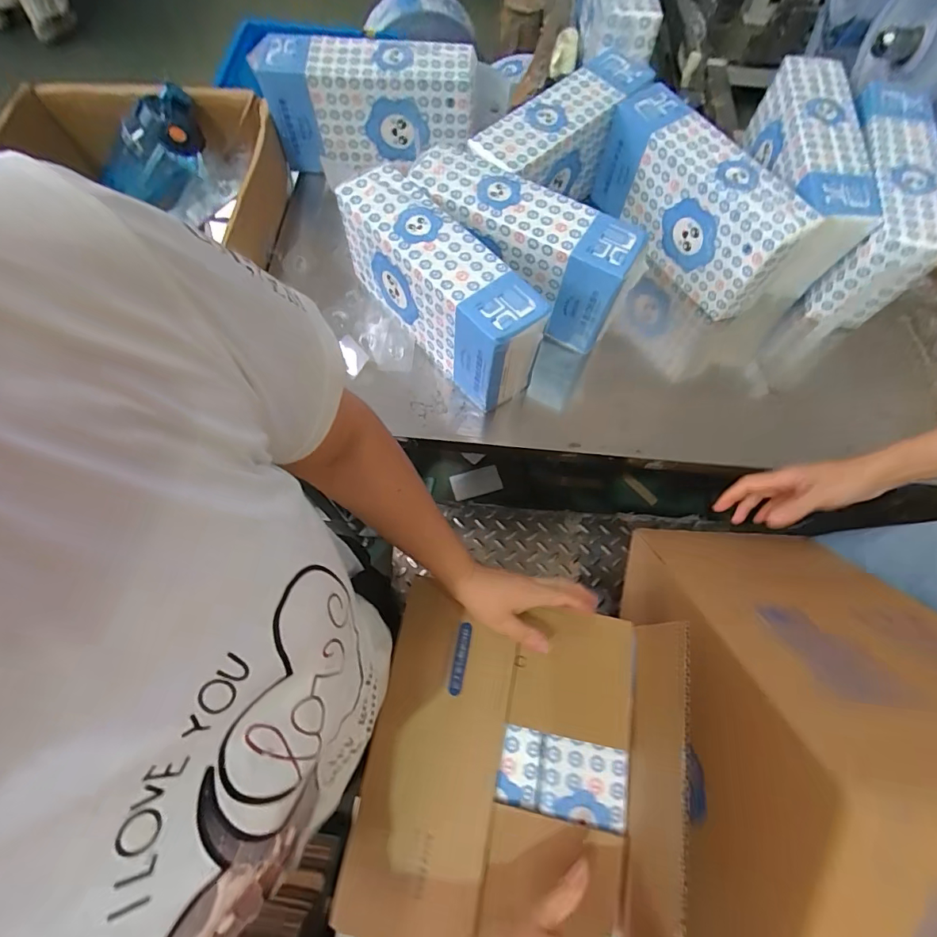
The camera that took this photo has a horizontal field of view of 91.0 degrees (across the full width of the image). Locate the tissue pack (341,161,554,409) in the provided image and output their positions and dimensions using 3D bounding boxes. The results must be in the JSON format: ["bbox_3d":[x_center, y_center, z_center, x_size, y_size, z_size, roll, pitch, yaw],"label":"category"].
[{"bbox_3d":[-0.042,-0.240,0.621,0.098,0.142,0.316,-38,75,-16],"label":"tissue pack"}]

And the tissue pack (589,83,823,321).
[{"bbox_3d":[0.345,-0.408,0.717,0.094,0.157,0.328,-32,73,-14],"label":"tissue pack"}]

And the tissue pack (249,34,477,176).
[{"bbox_3d":[-0.154,-0.575,0.736,0.319,0.152,0.104,-7,69,-6],"label":"tissue pack"}]

